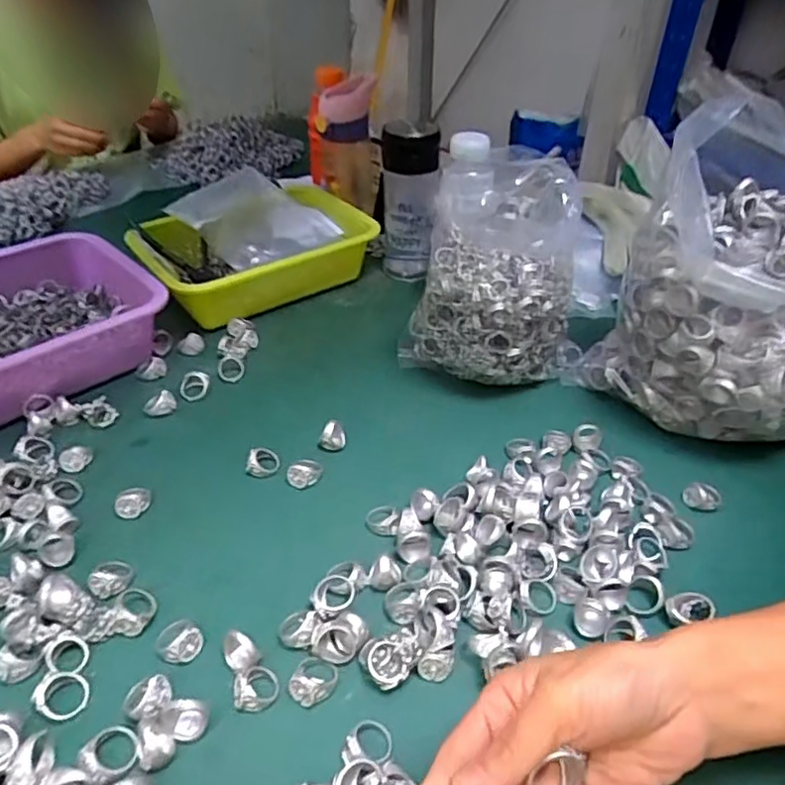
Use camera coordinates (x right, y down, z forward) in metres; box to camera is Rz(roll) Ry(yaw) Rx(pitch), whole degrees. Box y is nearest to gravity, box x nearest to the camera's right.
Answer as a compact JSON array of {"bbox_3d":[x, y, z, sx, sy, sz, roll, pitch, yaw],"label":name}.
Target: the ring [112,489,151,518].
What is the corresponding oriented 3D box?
[{"bbox_3d":[-0.209,0.088,0.496,0.028,0.015,0.018,-15,42,-20],"label":"ring"}]

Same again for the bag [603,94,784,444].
[{"bbox_3d":[0.304,-0.083,0.533,0.196,0.253,0.177,21,42,22],"label":"bag"}]

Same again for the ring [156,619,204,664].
[{"bbox_3d":[-0.141,0.163,0.404,0.030,0.015,0.027,31,47,31],"label":"ring"}]

